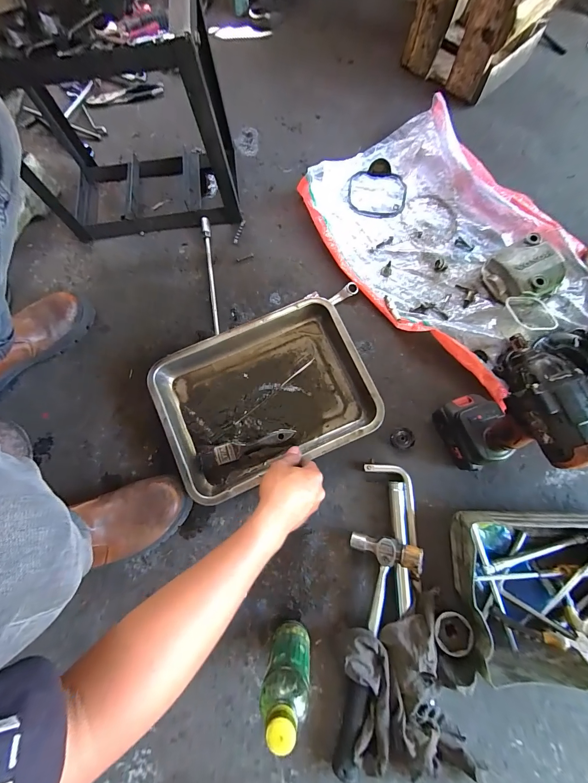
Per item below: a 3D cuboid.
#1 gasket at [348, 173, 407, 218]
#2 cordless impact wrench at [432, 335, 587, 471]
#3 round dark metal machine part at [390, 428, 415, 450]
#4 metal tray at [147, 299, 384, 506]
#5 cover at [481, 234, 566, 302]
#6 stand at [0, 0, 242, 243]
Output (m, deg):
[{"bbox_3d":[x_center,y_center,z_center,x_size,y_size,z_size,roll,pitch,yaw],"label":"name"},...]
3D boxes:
[{"bbox_3d":[0.182,-0.433,0.687,0.126,0.009,0.120,11,76,5],"label":"gasket"},{"bbox_3d":[0.281,0.034,0.432,0.065,0.246,0.144,-13,75,0],"label":"cordless impact wrench"},{"bbox_3d":[0.190,0.083,0.542,0.040,0.007,0.034,3,76,3],"label":"round dark metal machine part"},{"bbox_3d":[-0.051,0.010,0.550,0.347,0.062,0.256,-24,76,-4],"label":"metal tray"},{"bbox_3d":[0.439,-0.230,0.597,0.117,0.054,0.120,-24,76,-4],"label":"cover"},{"bbox_3d":[-0.331,-0.491,0.570,0.406,0.312,0.225,-6,75,1],"label":"stand"}]

